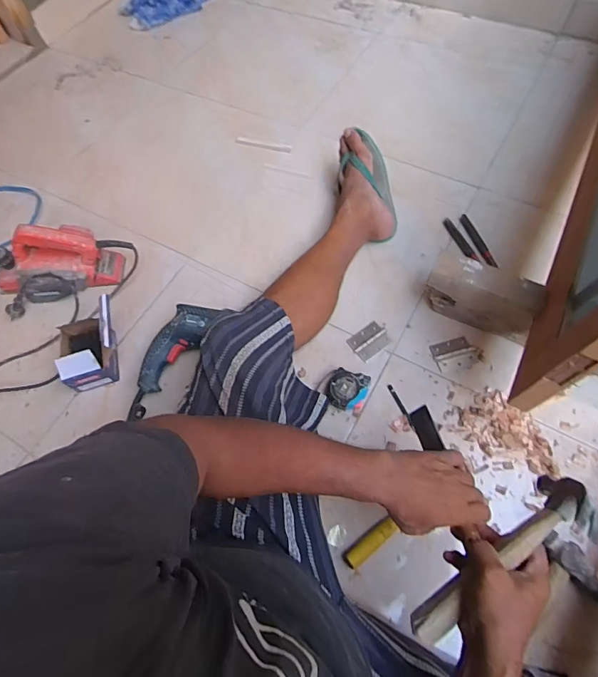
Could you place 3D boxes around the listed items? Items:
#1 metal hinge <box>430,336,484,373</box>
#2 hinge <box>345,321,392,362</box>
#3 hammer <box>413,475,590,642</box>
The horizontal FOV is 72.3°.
[{"bbox_3d":[0.303,0.030,0.785,0.087,0.007,0.062,-13,64,-3],"label":"metal hinge"},{"bbox_3d":[0.140,0.004,0.809,0.075,0.008,0.060,-34,67,-13],"label":"hinge"},{"bbox_3d":[0.229,0.253,0.474,0.248,0.075,0.031,-43,68,-1],"label":"hammer"}]

